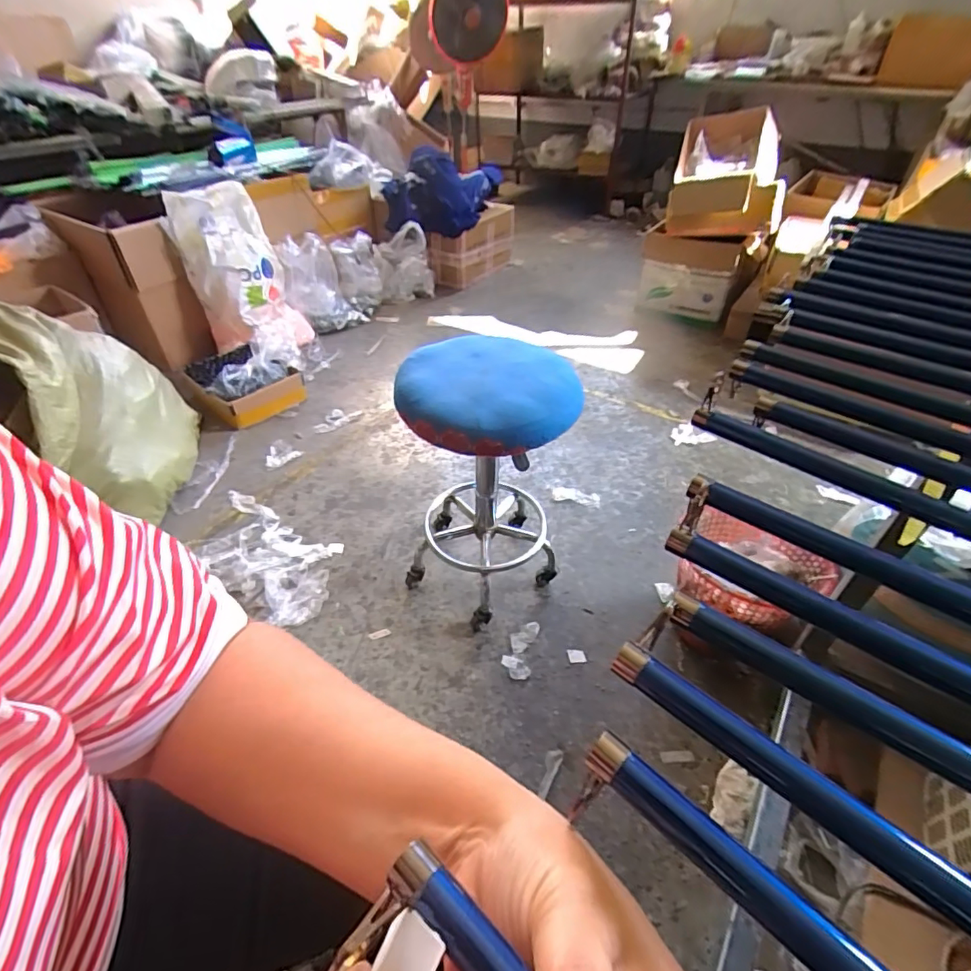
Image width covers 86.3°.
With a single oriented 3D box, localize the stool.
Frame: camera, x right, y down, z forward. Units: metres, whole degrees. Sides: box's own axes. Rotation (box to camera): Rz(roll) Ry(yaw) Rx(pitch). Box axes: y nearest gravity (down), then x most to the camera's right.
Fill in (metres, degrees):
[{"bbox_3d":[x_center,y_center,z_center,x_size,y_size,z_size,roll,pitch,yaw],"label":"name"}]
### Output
[{"bbox_3d":[0.007,-0.004,1.122,0.329,0.559,0.351,10,43,11],"label":"stool"}]

